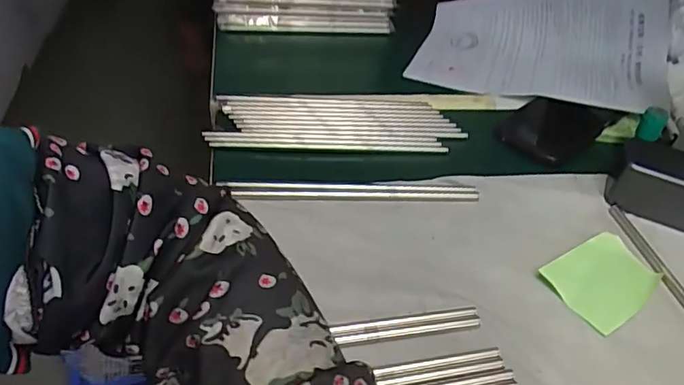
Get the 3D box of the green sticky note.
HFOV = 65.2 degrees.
[{"bbox_3d":[0.203,0.066,0.412,0.089,0.006,0.062,-21,47,-29],"label":"green sticky note"}]

